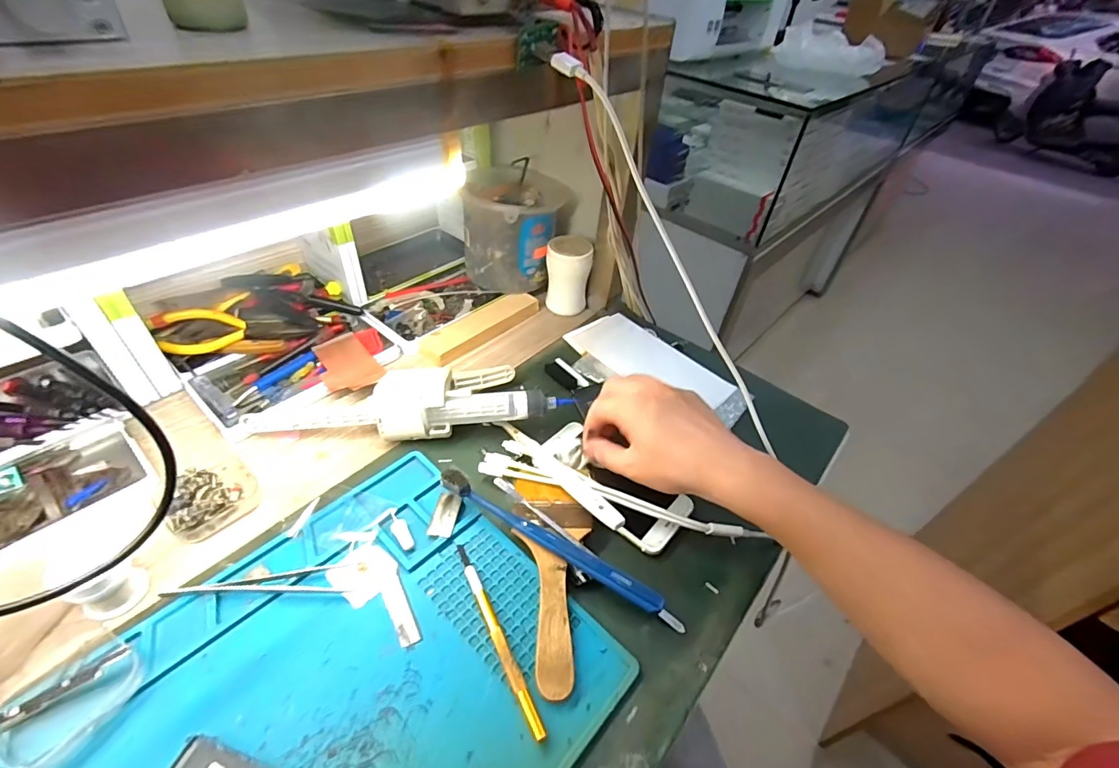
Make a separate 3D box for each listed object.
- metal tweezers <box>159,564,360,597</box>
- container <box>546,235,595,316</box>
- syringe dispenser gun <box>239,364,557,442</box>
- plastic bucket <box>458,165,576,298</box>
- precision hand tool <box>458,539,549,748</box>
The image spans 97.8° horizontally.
[{"bbox_3d":[-0.206,0.139,0.338,0.119,0.006,0.019,-2,44,-10],"label":"metal tweezers"},{"bbox_3d":[0.010,-0.130,0.594,0.052,0.080,0.049,4,43,-3],"label":"container"},{"bbox_3d":[-0.140,0.008,0.446,0.271,0.051,0.082,-2,44,-9],"label":"syringe dispenser gun"},{"bbox_3d":[-0.054,-0.186,0.609,0.112,0.120,0.114,2,48,-3],"label":"plastic bucket"},{"bbox_3d":[-0.043,0.164,0.325,0.008,0.011,0.134,-18,48,-24],"label":"precision hand tool"}]

